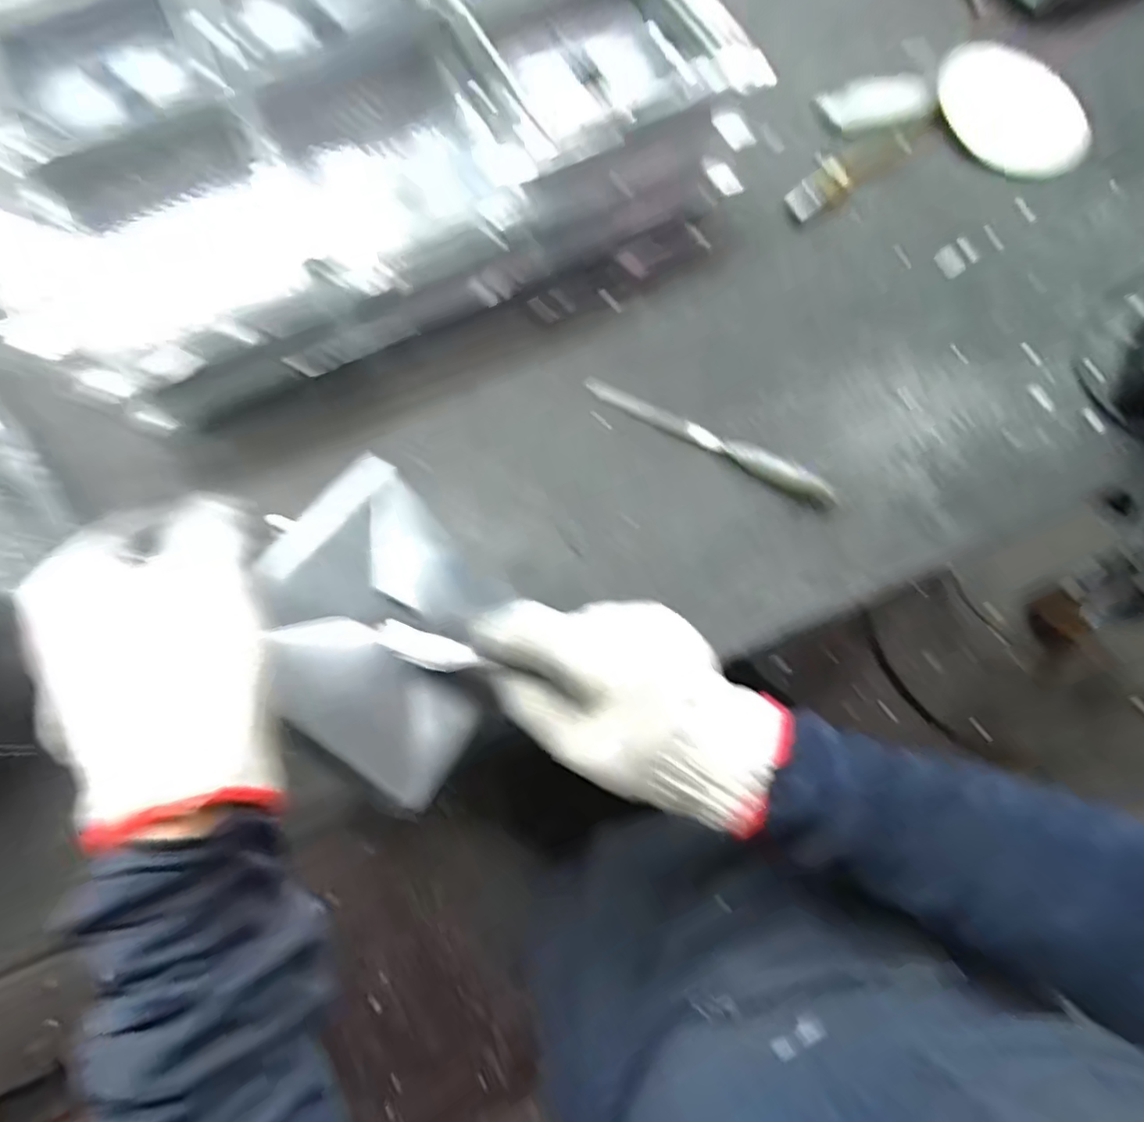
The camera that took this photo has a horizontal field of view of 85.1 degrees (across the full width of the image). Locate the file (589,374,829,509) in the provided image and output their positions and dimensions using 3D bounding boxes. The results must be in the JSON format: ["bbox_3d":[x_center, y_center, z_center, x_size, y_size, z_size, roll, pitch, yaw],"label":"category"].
[{"bbox_3d":[0.088,-0.082,0.414,0.177,0.018,0.018,31,76,11],"label":"file"}]

